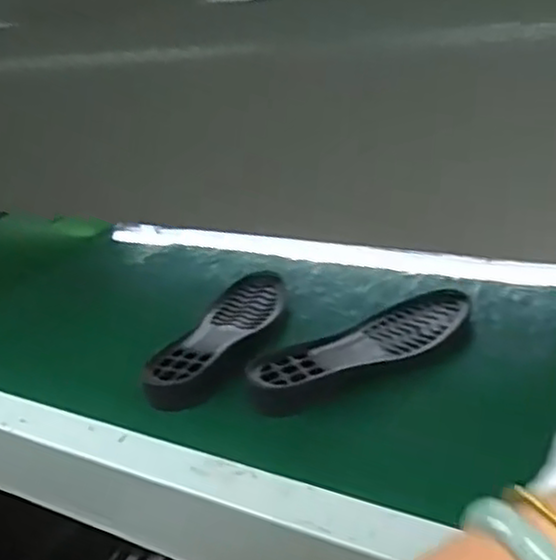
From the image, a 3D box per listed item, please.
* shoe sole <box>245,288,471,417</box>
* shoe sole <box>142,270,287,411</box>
[{"bbox_3d":[0.077,0.061,0.655,0.220,0.025,0.083,-23,30,-29],"label":"shoe sole"},{"bbox_3d":[-0.050,0.046,0.732,0.079,0.027,0.228,3,28,20],"label":"shoe sole"}]

